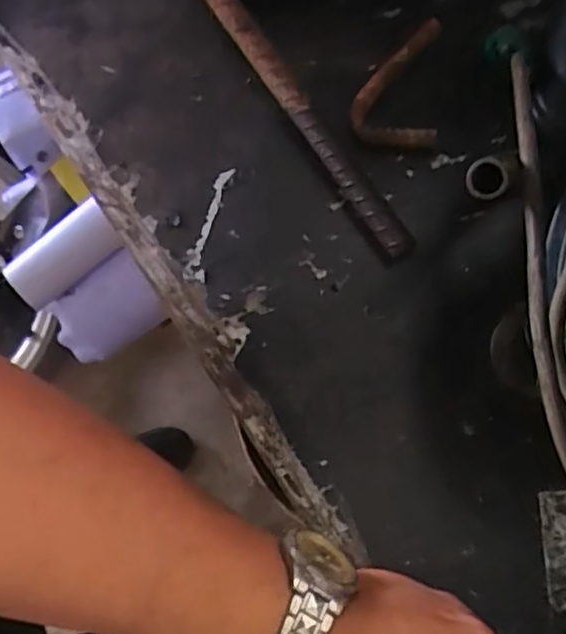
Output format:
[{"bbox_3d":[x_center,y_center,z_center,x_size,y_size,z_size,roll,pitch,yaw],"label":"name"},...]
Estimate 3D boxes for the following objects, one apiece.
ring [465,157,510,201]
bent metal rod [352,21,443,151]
[{"bbox_3d":[0.078,-0.053,0.255,0.016,0.004,0.016,6,116,24],"label":"ring"},{"bbox_3d":[0.066,-0.138,0.386,0.047,0.010,0.079,5,80,2],"label":"bent metal rod"}]

